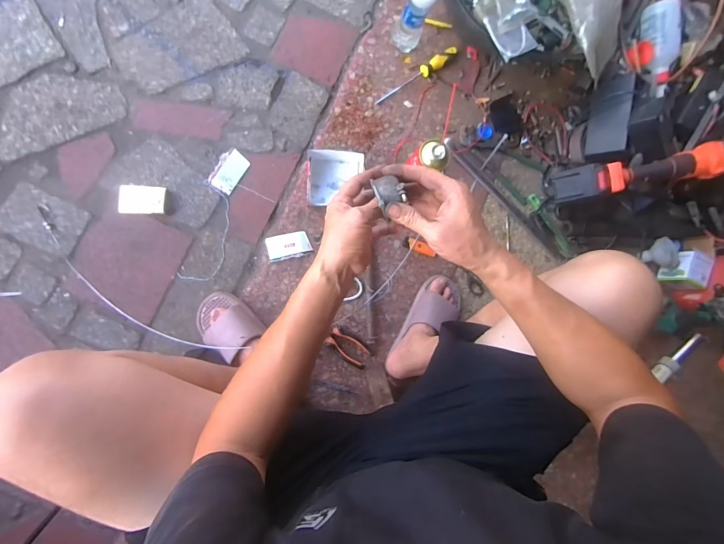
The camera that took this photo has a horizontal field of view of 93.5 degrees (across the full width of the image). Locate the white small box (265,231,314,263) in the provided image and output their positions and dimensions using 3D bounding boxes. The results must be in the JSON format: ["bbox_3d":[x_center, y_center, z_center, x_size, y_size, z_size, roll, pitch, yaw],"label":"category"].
[{"bbox_3d":[-0.161,-0.058,0.752,0.093,0.012,0.056,-14,87,-5],"label":"white small box"}]

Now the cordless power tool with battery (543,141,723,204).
[{"bbox_3d":[0.605,-0.213,0.731,0.373,0.094,0.078,-8,87,-5],"label":"cordless power tool with battery"}]

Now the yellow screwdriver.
[{"bbox_3d":[0.130,-0.462,0.796,0.231,0.028,0.031,-34,89,-6],"label":"yellow screwdriver"}]

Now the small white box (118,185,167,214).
[{"bbox_3d":[-0.462,-0.152,0.722,0.085,0.025,0.062,2,88,-8],"label":"small white box"}]

